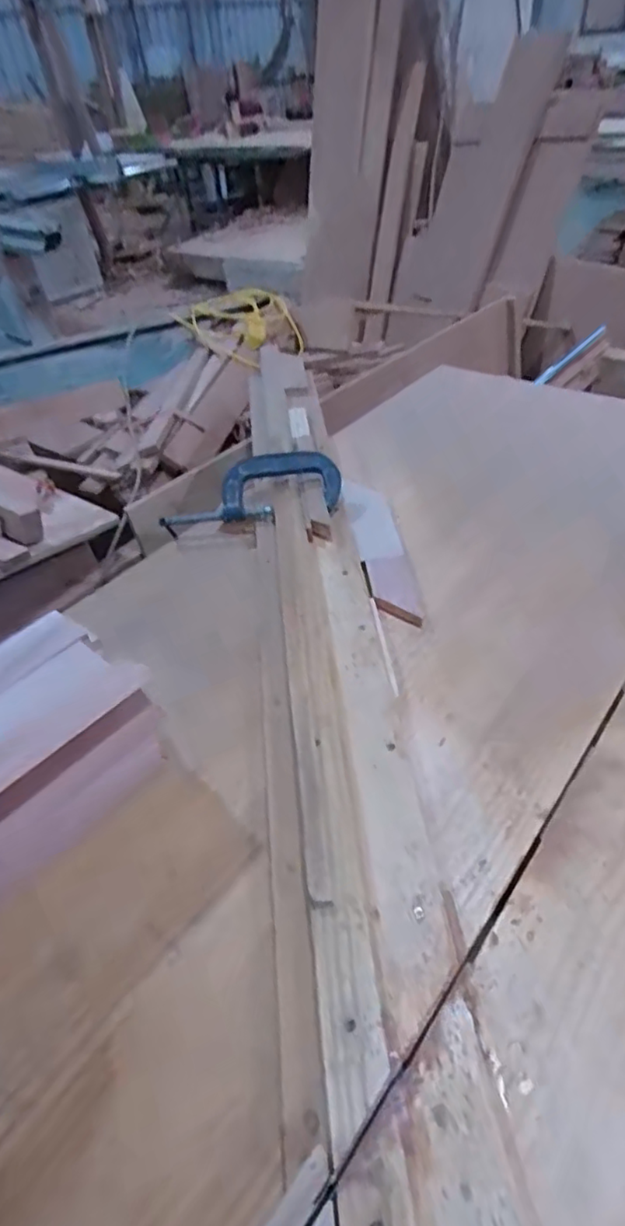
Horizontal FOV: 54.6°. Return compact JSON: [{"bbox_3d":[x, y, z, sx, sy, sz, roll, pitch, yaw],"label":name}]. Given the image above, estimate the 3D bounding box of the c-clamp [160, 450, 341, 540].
[{"bbox_3d":[-0.091,-0.176,0.883,0.262,0.099,0.053,-12,-2,-3],"label":"c-clamp"}]

